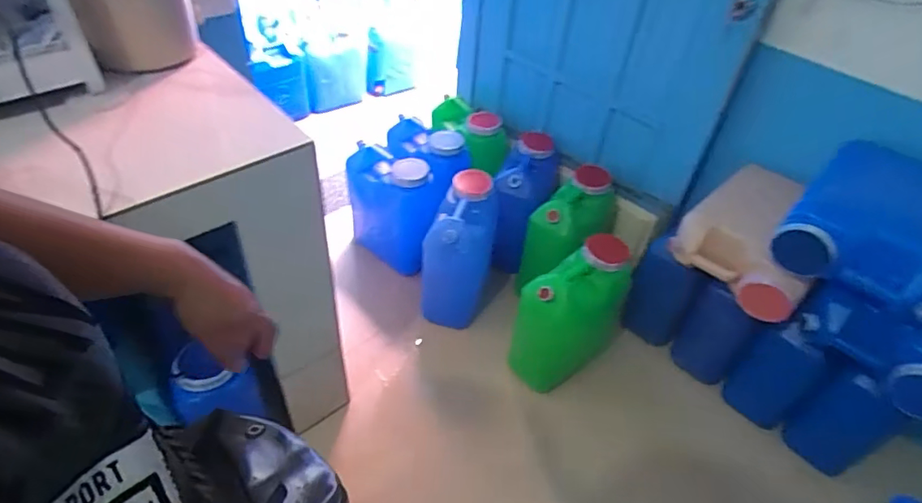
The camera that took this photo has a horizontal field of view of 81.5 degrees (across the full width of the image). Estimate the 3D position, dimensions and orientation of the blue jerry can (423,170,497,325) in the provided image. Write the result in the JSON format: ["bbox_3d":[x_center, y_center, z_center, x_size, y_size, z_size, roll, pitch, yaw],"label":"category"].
[{"bbox_3d":[-0.004,0.015,1.648,0.193,0.409,0.321,9,45,4],"label":"blue jerry can"}]

